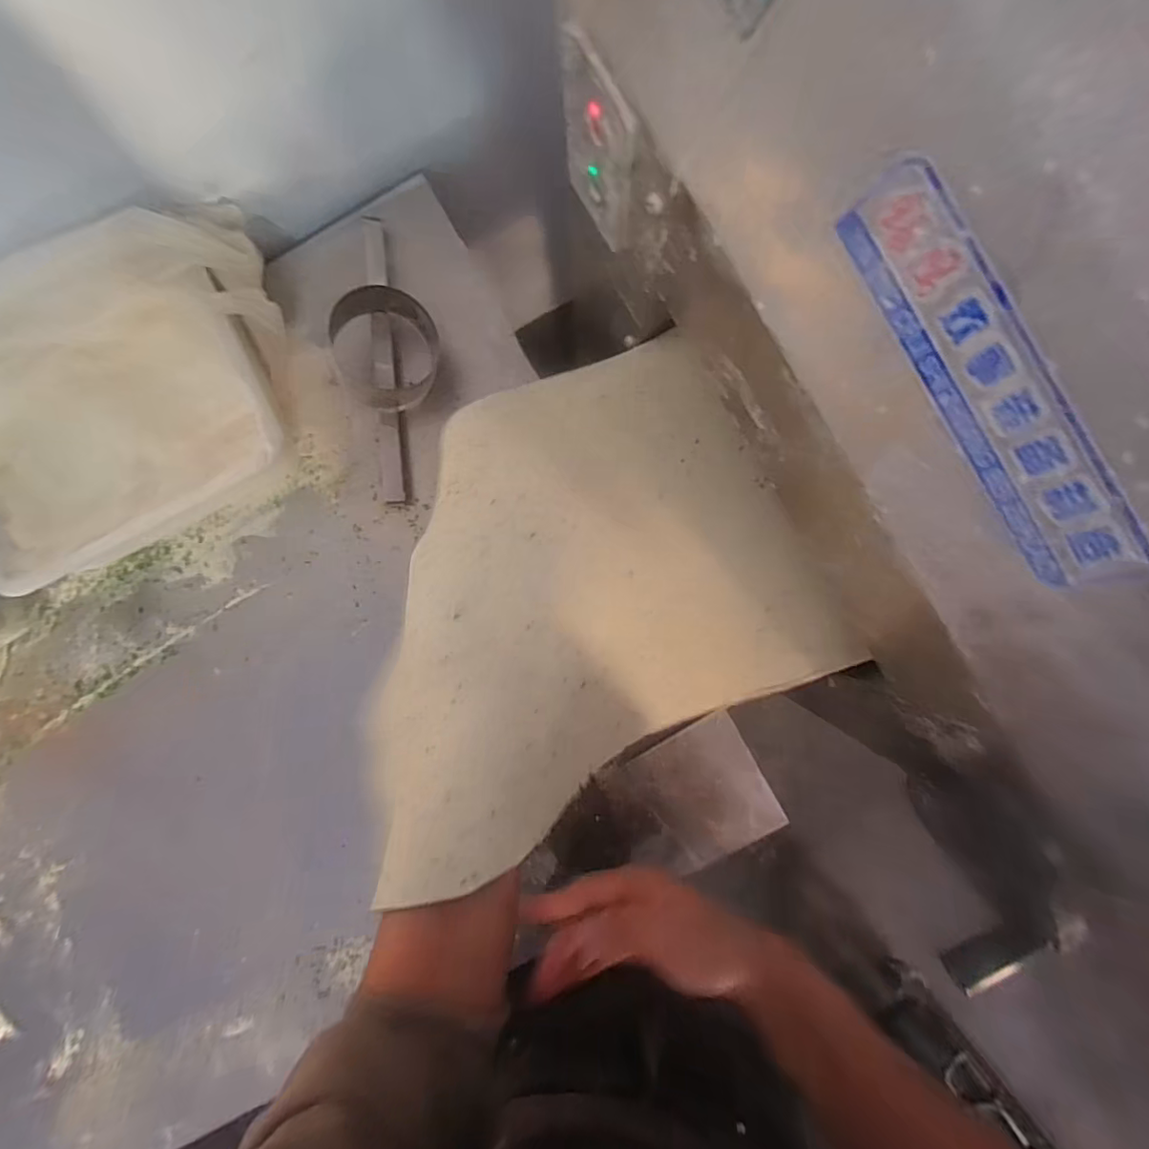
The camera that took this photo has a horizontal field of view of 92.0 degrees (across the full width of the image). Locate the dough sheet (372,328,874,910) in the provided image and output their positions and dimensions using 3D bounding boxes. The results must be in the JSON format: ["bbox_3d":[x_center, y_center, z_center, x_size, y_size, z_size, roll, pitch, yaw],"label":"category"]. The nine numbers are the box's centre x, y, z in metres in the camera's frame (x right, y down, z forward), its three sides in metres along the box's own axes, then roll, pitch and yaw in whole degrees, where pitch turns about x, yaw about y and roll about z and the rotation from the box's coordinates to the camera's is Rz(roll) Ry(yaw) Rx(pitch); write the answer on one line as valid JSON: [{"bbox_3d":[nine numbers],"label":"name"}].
[{"bbox_3d":[0.007,-0.012,0.454,0.423,0.066,0.338,-24,81,-18],"label":"dough sheet"}]

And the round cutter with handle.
[{"bbox_3d":[-0.196,-0.217,0.572,0.100,0.071,0.286,1,103,3],"label":"round cutter with handle"}]

